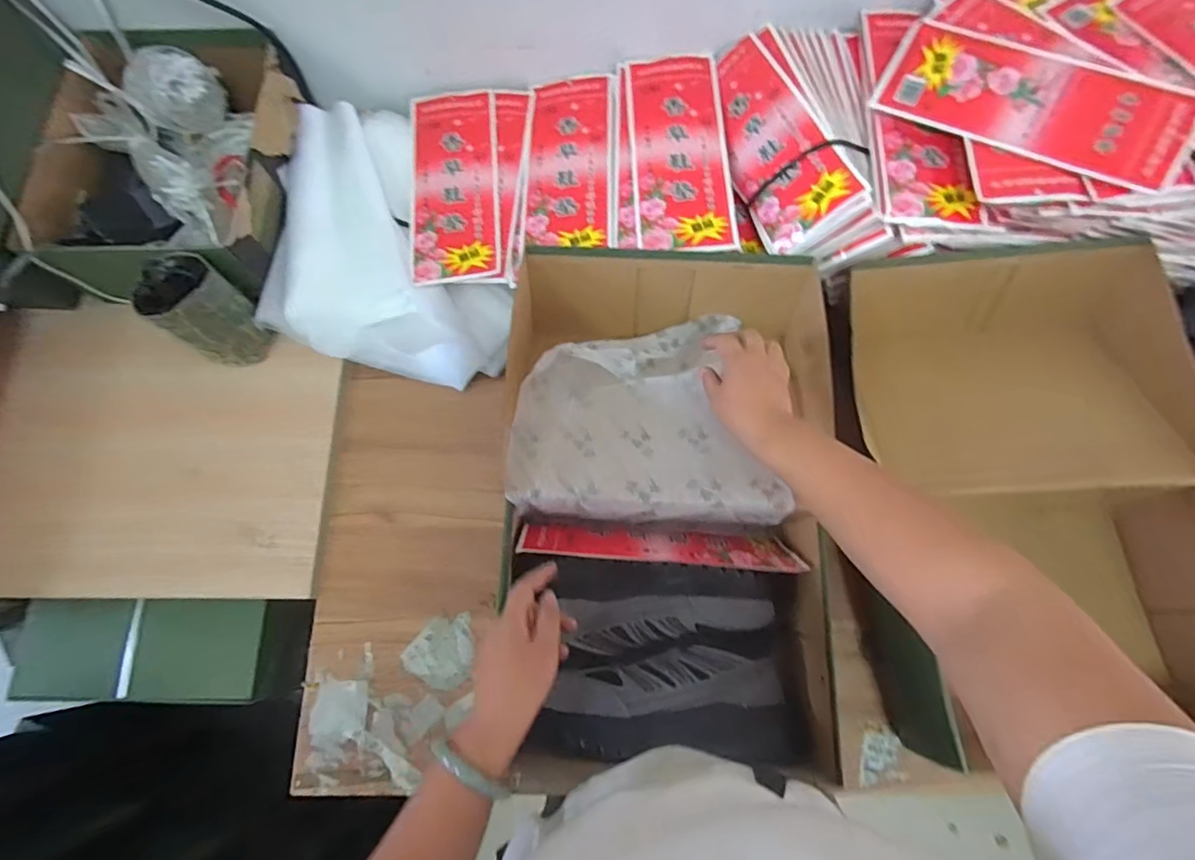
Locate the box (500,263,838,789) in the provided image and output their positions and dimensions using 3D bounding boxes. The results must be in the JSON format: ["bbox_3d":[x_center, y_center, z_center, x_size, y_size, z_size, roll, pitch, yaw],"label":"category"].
[{"bbox_3d":[0.076,0.064,0.610,0.333,0.105,0.520,1,74,1],"label":"box"}]

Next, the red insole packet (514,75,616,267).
[{"bbox_3d":[-0.041,-0.347,0.727,0.126,0.017,0.306,-4,72,11],"label":"red insole packet"}]

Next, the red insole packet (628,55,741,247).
[{"bbox_3d":[0.104,-0.355,0.705,0.121,0.016,0.294,-5,74,0],"label":"red insole packet"}]

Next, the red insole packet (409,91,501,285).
[{"bbox_3d":[-0.193,-0.334,0.746,0.119,0.012,0.292,-6,74,-1],"label":"red insole packet"}]

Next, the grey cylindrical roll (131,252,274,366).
[{"bbox_3d":[-0.462,-0.138,0.660,0.076,0.139,0.082,0,74,1],"label":"grey cylindrical roll"}]

